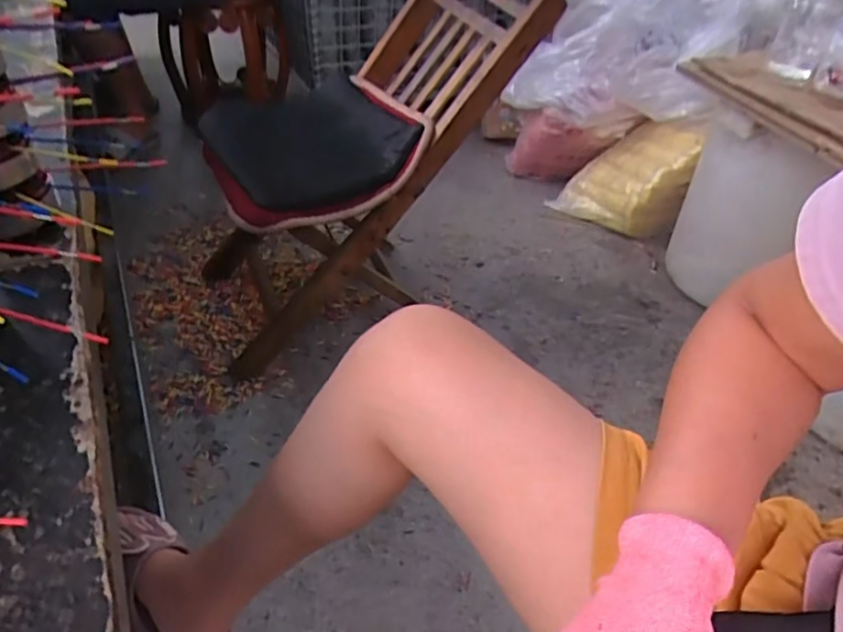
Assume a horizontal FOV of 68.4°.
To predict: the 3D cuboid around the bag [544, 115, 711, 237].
[{"bbox_3d":[0.493,-0.341,1.525,0.289,0.311,0.110,35,49,29],"label":"bag"}]

